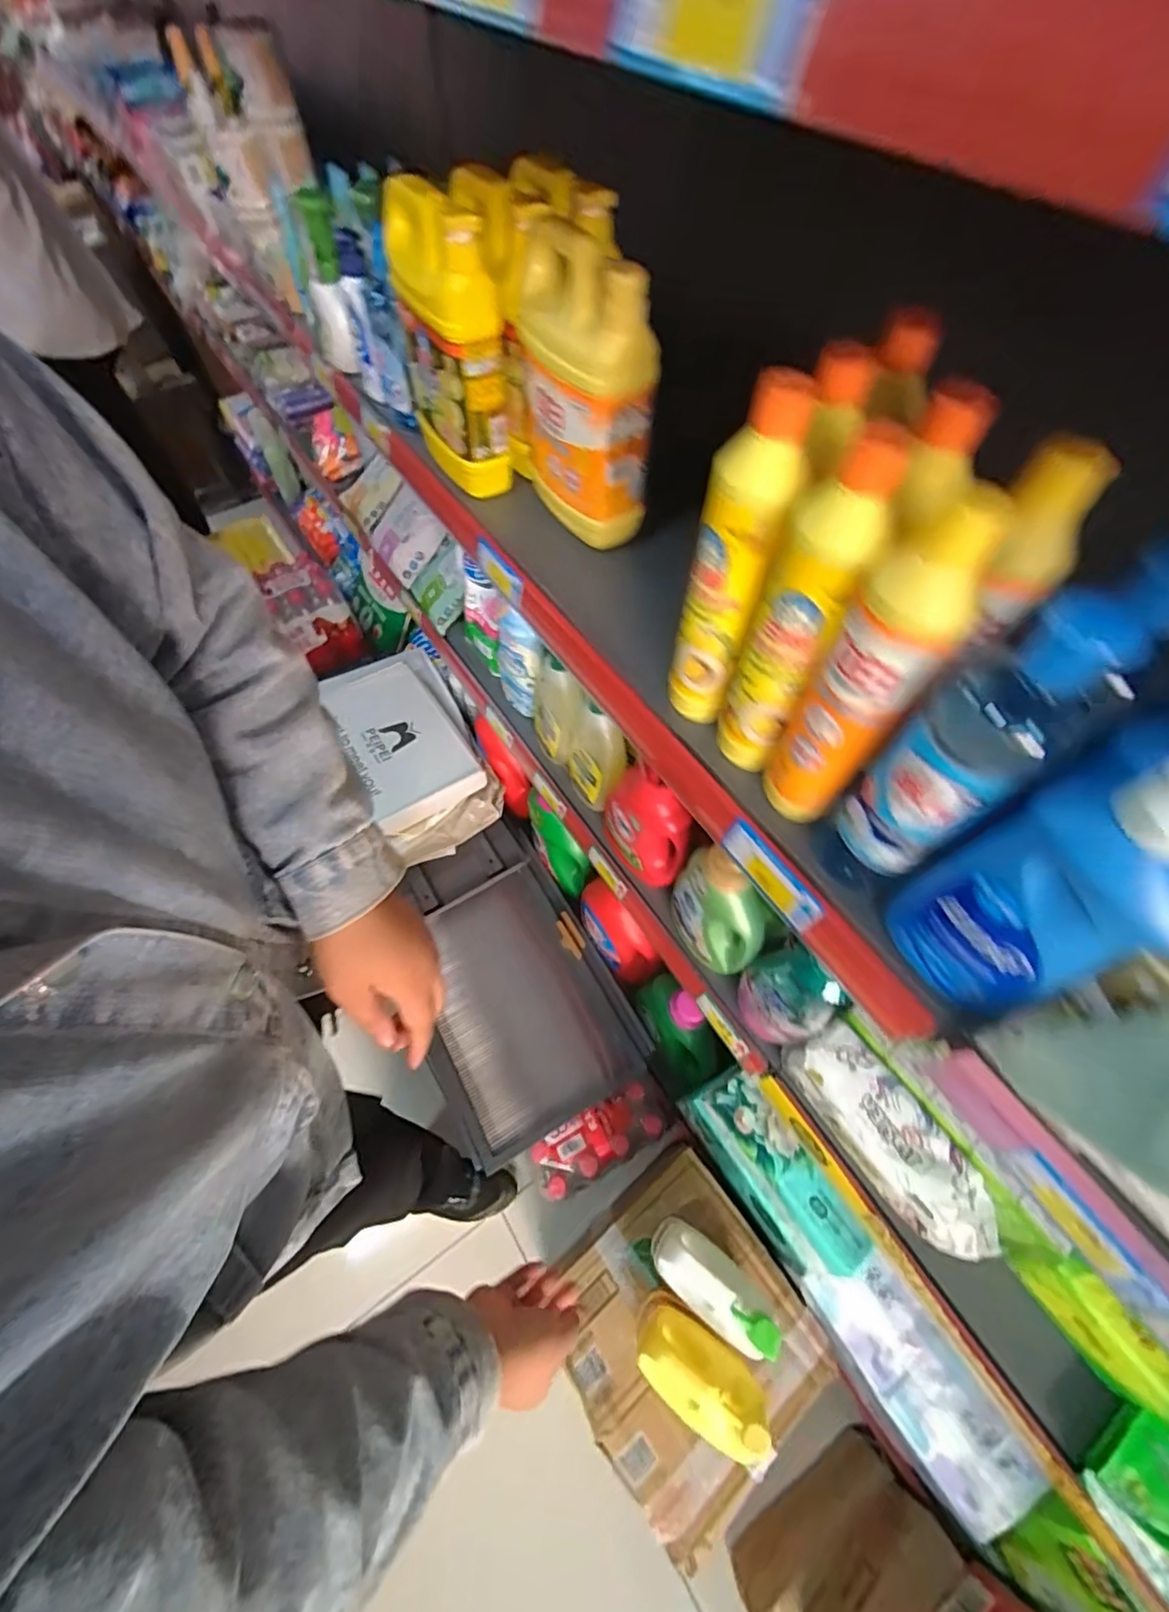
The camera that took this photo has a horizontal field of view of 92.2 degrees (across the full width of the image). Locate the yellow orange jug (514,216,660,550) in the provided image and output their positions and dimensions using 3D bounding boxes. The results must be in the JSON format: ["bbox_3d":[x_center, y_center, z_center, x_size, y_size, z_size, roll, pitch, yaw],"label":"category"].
[{"bbox_3d":[-0.003,-0.373,0.513,0.071,0.206,0.147,-23,63,-13],"label":"yellow orange jug"}]

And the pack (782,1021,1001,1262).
[{"bbox_3d":[0.318,0.348,0.600,0.075,0.072,0.230,-32,66,-17],"label":"pack"}]

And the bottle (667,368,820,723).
[{"bbox_3d":[0.094,-0.151,0.381,0.046,0.229,0.056,4,61,2],"label":"bottle"}]

